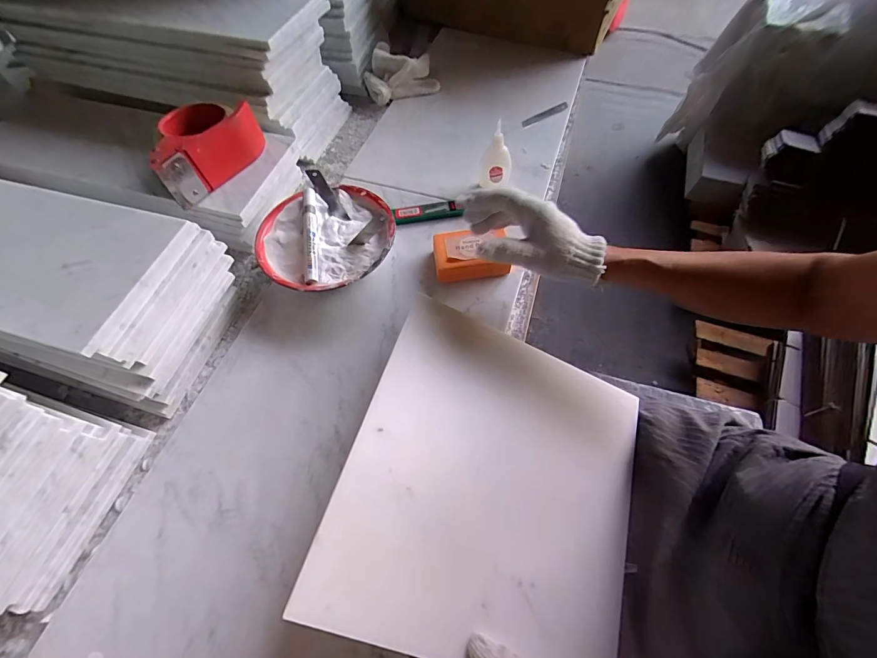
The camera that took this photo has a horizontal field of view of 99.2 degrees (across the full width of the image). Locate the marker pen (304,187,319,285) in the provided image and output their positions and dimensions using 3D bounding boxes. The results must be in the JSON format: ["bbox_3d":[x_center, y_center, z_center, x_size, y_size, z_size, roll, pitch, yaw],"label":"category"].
[{"bbox_3d":[-0.157,-0.116,0.461,0.014,0.015,0.148,-10,65,-3],"label":"marker pen"}]

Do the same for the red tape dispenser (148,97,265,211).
[{"bbox_3d":[-0.299,-0.231,0.475,0.083,0.065,0.147,30,69,15],"label":"red tape dispenser"}]

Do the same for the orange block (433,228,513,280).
[{"bbox_3d":[0.040,-0.093,0.472,0.090,0.026,0.068,-7,61,-1],"label":"orange block"}]

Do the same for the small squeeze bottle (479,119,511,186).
[{"bbox_3d":[0.080,-0.241,0.522,0.040,0.078,0.021,-5,64,-1],"label":"small squeeze bottle"}]

